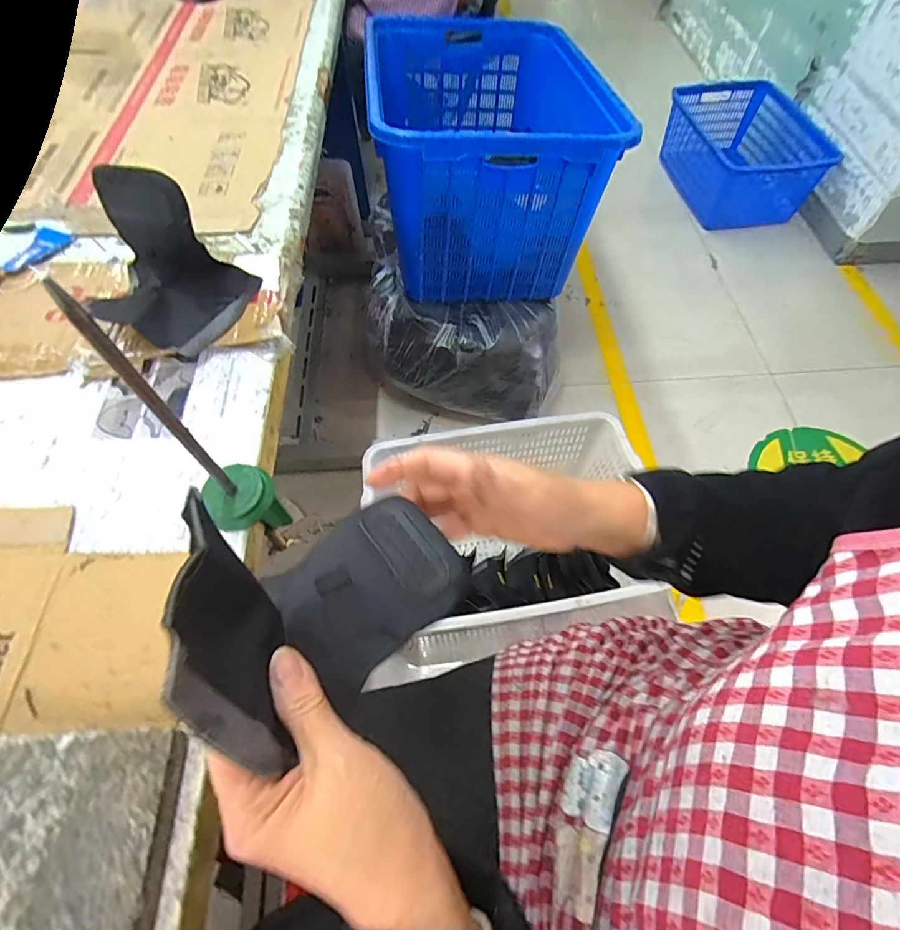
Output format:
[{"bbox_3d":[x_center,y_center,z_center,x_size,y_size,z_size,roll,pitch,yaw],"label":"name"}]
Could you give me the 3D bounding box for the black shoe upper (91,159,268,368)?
[{"bbox_3d":[-0.297,-0.196,0.470,0.146,0.138,0.127,3,60,2],"label":"black shoe upper"}]

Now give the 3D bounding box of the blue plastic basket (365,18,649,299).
[{"bbox_3d":[0.075,-0.808,1.174,0.489,0.362,0.770,-5,62,-3],"label":"blue plastic basket"}]

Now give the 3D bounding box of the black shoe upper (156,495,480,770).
[{"bbox_3d":[-0.065,0.059,0.246,0.093,0.100,0.143,40,67,20],"label":"black shoe upper"}]

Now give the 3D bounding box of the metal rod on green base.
[{"bbox_3d":[-0.185,-0.010,0.345,0.058,0.272,0.045,-37,67,-18],"label":"metal rod on green base"}]

